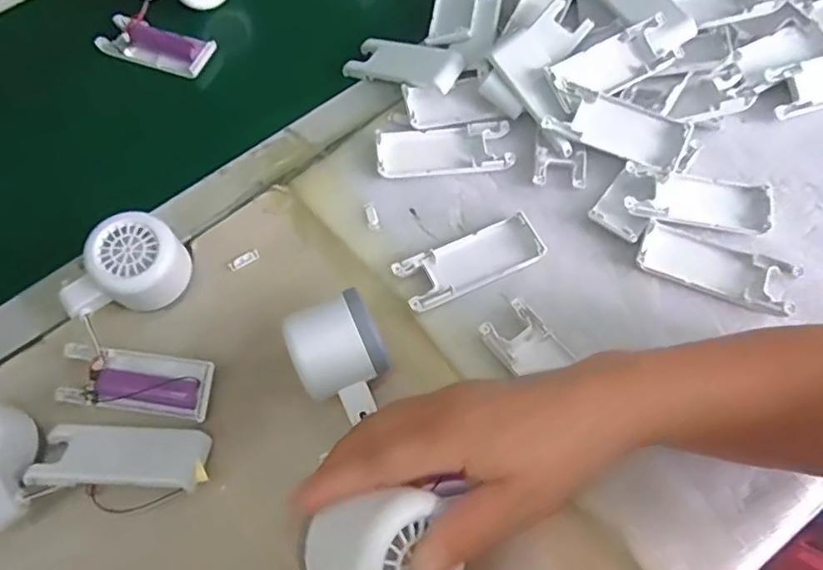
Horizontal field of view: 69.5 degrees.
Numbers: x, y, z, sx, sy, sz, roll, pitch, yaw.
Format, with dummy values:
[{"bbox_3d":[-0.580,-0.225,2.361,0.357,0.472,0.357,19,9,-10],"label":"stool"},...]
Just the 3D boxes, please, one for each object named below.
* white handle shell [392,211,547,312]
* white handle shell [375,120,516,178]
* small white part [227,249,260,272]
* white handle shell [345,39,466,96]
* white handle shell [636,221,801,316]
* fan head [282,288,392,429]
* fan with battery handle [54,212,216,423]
[{"bbox_3d":[0.043,-0.016,0.423,0.104,0.011,0.041,-24,67,-8],"label":"white handle shell"},{"bbox_3d":[0.025,-0.105,0.459,0.102,0.014,0.041,-4,66,1],"label":"white handle shell"},{"bbox_3d":[-0.124,-0.018,0.440,0.023,0.004,0.008,-29,68,-10],"label":"small white part"},{"bbox_3d":[-0.008,-0.181,0.491,0.099,0.012,0.041,17,67,24],"label":"white handle shell"},{"bbox_3d":[0.211,-0.013,0.411,0.101,0.008,0.041,24,69,13],"label":"white handle shell"},{"bbox_3d":[-0.043,0.050,0.370,0.057,0.057,0.074,-23,67,-7],"label":"fan head"},{"bbox_3d":[-0.180,0.020,0.394,0.105,0.055,0.123,4,66,5],"label":"fan with battery handle"}]

